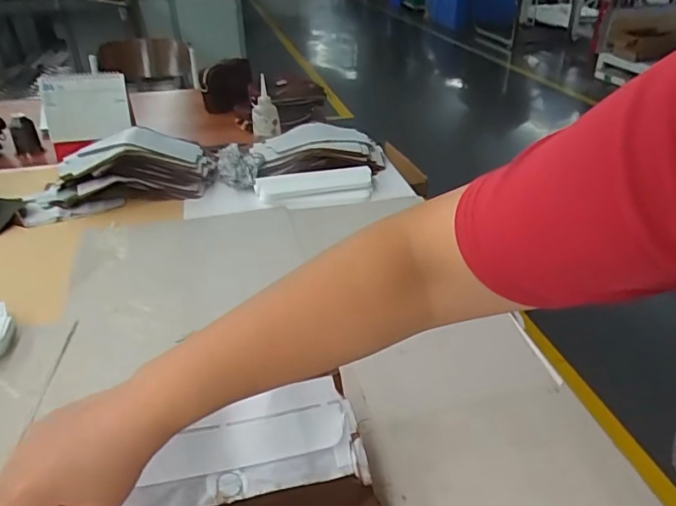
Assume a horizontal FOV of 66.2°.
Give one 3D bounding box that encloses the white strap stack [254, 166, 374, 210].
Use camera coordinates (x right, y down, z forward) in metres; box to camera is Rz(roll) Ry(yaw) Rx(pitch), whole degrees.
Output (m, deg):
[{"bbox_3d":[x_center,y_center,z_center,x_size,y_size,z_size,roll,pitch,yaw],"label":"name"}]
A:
[{"bbox_3d":[-0.043,-0.130,1.036,0.235,0.039,0.101,-7,32,-11],"label":"white strap stack"}]

